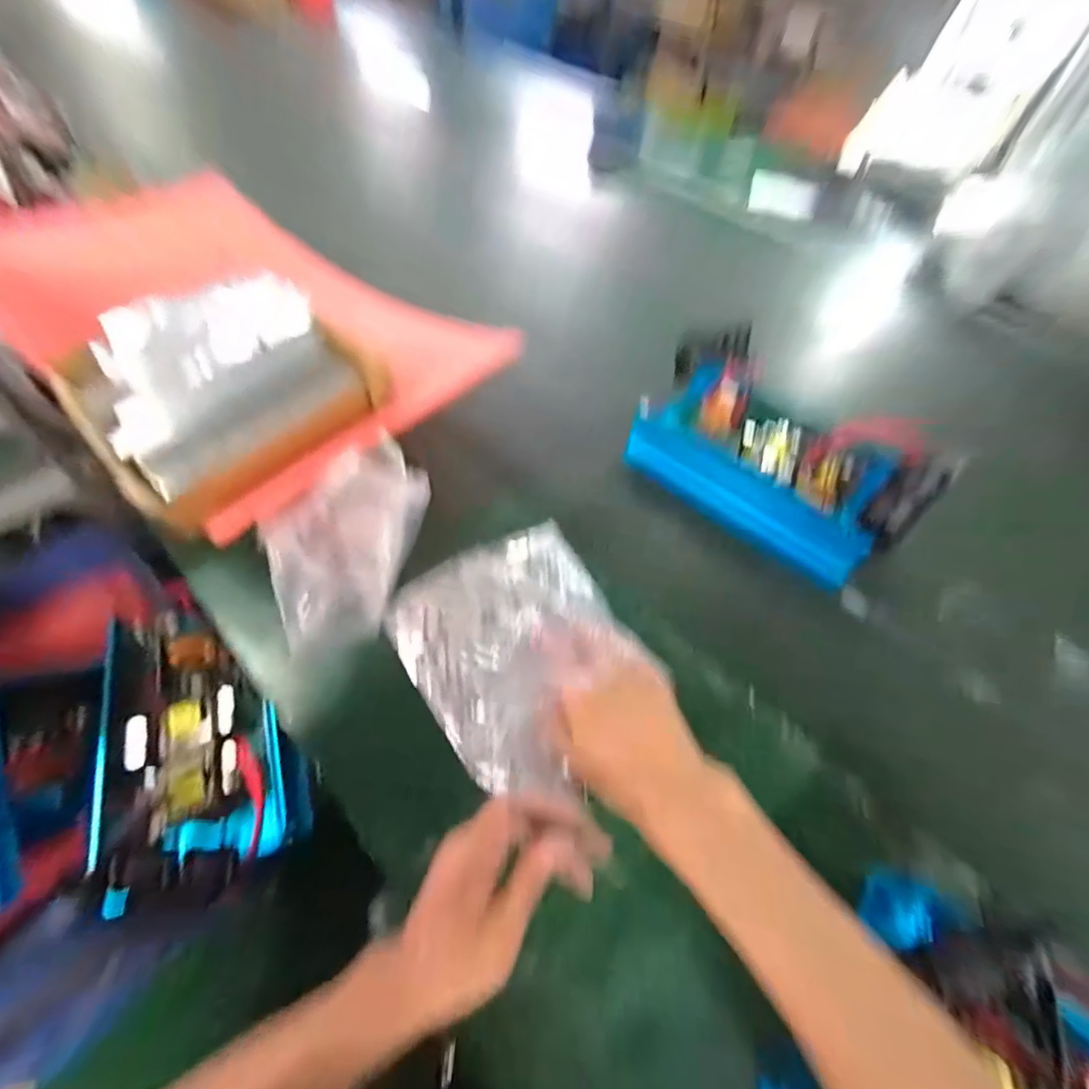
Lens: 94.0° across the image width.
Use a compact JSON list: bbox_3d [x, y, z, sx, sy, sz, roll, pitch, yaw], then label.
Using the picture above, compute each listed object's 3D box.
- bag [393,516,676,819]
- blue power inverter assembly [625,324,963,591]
[{"bbox_3d":[-0.015,0.087,0.420,0.175,0.029,0.197,-31,71,-15],"label":"bag"},{"bbox_3d":[0.249,-0.107,0.558,0.304,0.079,0.194,36,60,22],"label":"blue power inverter assembly"}]

